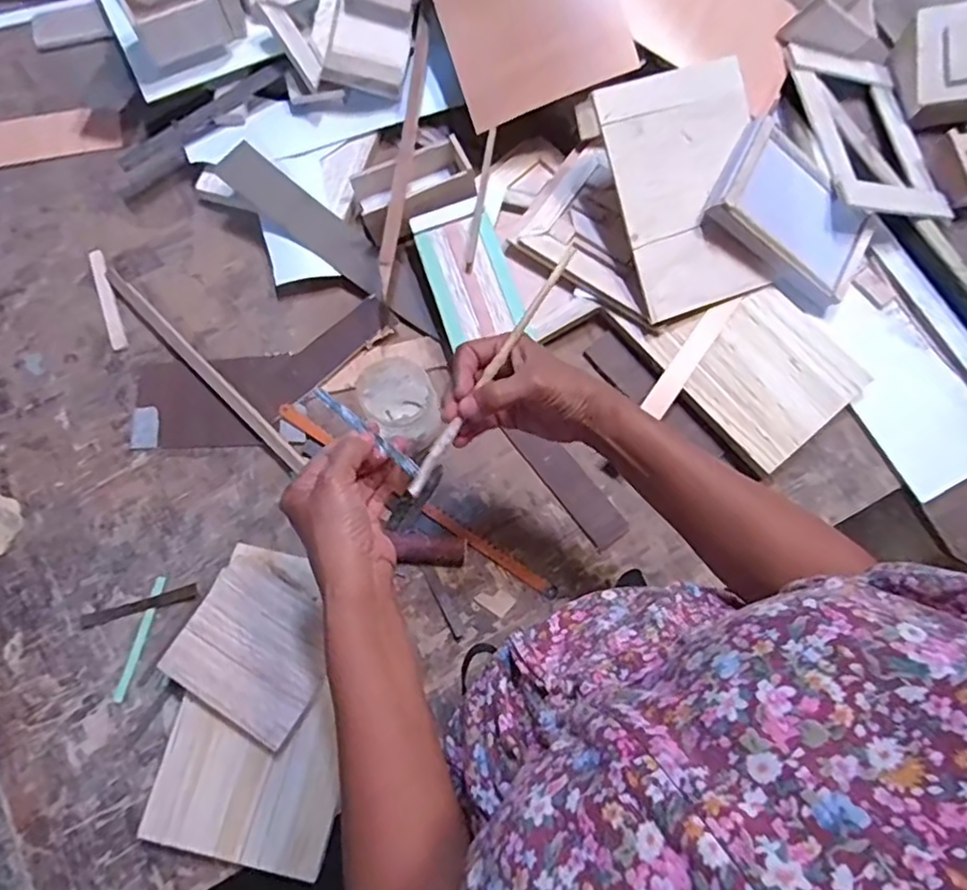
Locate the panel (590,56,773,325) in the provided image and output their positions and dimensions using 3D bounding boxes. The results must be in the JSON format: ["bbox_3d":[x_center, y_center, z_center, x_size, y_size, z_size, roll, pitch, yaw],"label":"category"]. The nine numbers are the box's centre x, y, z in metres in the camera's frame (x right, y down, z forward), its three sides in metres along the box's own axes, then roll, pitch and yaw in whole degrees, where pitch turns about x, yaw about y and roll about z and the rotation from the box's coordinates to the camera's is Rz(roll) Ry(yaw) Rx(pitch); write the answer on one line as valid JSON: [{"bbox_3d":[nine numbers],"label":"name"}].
[{"bbox_3d":[0.198,-0.239,0.575,0.142,0.009,0.209,-20,102,-8],"label":"panel"}]

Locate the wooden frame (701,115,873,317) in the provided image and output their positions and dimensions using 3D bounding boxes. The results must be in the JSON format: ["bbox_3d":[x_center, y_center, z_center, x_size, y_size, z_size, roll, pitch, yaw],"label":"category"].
[{"bbox_3d":[0.302,-0.221,0.589,0.169,0.029,0.112,32,90,-16],"label":"wooden frame"}]

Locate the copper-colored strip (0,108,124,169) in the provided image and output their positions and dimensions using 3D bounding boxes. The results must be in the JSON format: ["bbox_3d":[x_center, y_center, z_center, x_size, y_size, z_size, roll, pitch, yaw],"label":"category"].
[{"bbox_3d":[-0.499,-0.333,0.665,0.190,0.007,0.060,-12,79,-1],"label":"copper-colored strip"}]

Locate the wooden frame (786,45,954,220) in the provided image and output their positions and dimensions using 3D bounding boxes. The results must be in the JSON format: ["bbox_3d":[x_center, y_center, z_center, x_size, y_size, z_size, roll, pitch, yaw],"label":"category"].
[{"bbox_3d":[0.390,-0.318,0.623,0.120,0.016,0.207,-5,73,-14],"label":"wooden frame"}]

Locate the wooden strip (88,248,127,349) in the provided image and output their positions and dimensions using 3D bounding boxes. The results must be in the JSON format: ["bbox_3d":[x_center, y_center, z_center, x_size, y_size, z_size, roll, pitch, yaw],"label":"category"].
[{"bbox_3d":[-0.381,-0.148,0.614,0.013,0.004,0.115,-20,77,-5],"label":"wooden strip"}]

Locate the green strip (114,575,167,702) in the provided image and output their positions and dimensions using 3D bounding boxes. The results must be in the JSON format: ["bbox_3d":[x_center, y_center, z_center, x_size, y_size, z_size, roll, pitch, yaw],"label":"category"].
[{"bbox_3d":[-0.302,0.168,0.534,0.011,0.007,0.105,12,76,3],"label":"green strip"}]

